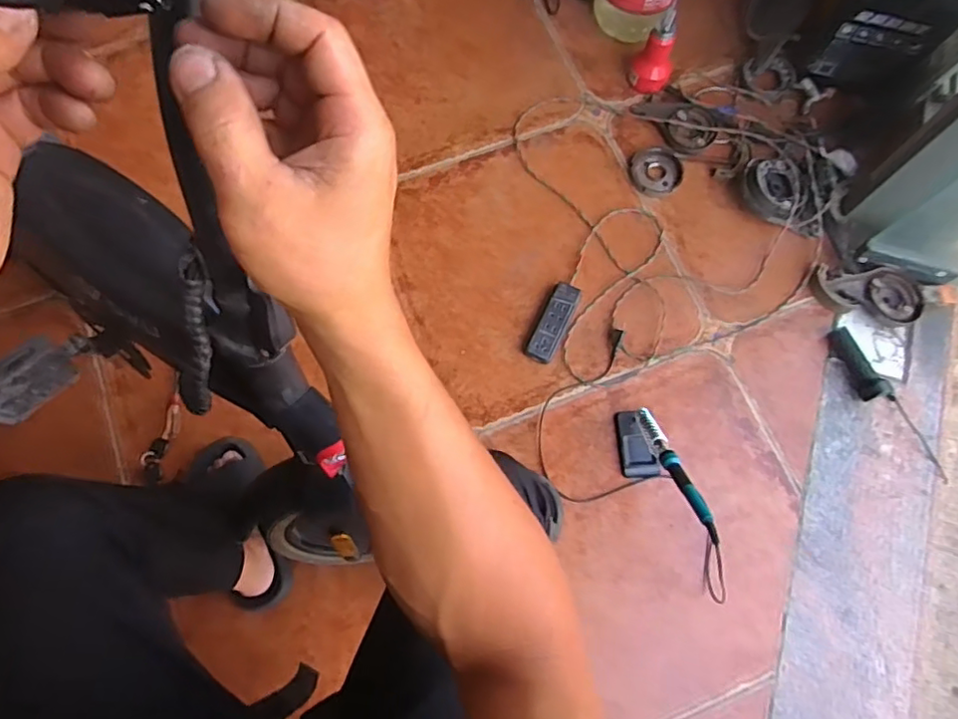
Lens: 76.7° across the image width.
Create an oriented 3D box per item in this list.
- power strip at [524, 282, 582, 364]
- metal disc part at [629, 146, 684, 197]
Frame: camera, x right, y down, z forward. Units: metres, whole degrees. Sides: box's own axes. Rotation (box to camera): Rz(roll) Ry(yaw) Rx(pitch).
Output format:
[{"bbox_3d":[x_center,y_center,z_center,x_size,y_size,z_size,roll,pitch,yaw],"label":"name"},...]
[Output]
[{"bbox_3d":[0.123,-0.062,1.011,0.047,0.032,0.137,26,77,7],"label":"power strip"},{"bbox_3d":[0.324,-0.342,1.106,0.091,0.015,0.093,0,75,0],"label":"metal disc part"}]

